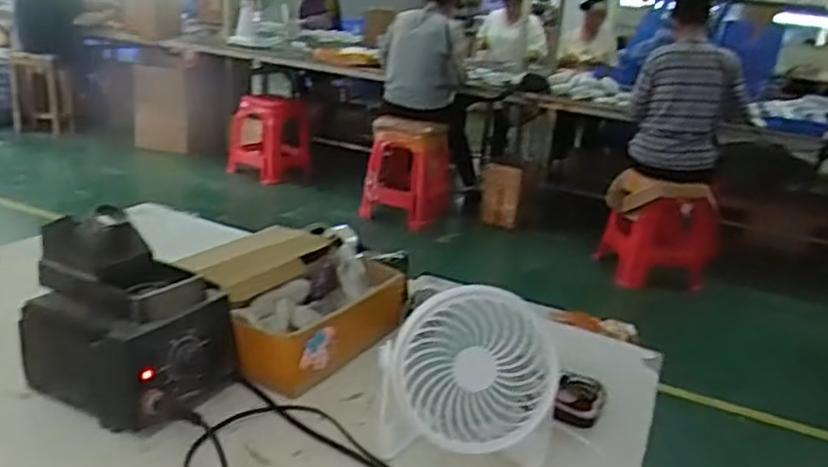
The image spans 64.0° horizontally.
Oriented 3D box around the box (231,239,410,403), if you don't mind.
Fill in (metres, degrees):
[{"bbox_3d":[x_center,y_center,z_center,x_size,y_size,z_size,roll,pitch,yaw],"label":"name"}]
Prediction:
[{"bbox_3d":[-0.098,0.085,0.684,0.104,0.067,0.199,19,23,31],"label":"box"}]

